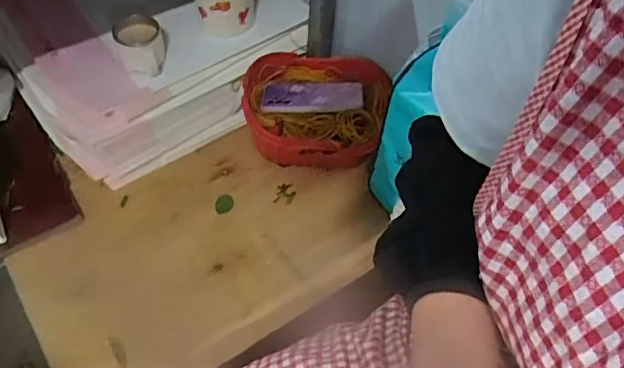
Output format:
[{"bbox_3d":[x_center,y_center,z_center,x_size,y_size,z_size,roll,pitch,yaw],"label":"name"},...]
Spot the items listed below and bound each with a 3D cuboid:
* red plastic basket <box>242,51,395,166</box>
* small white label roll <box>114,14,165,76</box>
[{"bbox_3d":[0.004,-0.111,0.920,0.224,0.135,0.184,0,54,-4],"label":"red plastic basket"},{"bbox_3d":[-0.252,-0.206,0.816,0.070,0.060,0.068,-1,54,-5],"label":"small white label roll"}]

